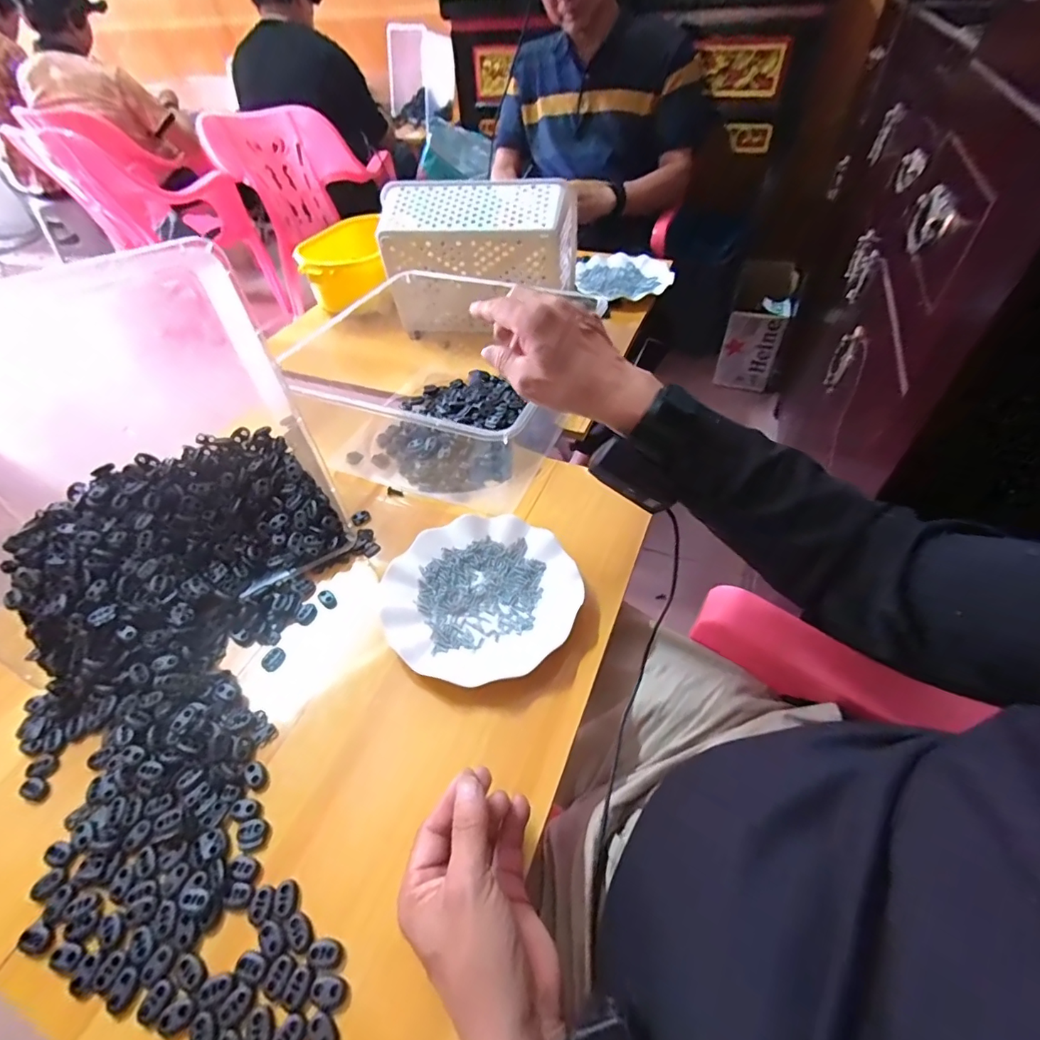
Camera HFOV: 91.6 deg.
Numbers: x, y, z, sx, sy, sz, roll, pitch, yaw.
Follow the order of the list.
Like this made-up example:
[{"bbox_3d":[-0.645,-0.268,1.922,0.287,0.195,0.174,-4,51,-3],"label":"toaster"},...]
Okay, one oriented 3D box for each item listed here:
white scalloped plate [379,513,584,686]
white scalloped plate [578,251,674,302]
[{"bbox_3d":[-0.037,0.069,0.489,0.181,0.023,0.174,-2,48,3],"label":"white scalloped plate"},{"bbox_3d":[0.198,-0.464,0.964,0.179,0.019,0.193,0,48,5],"label":"white scalloped plate"}]

